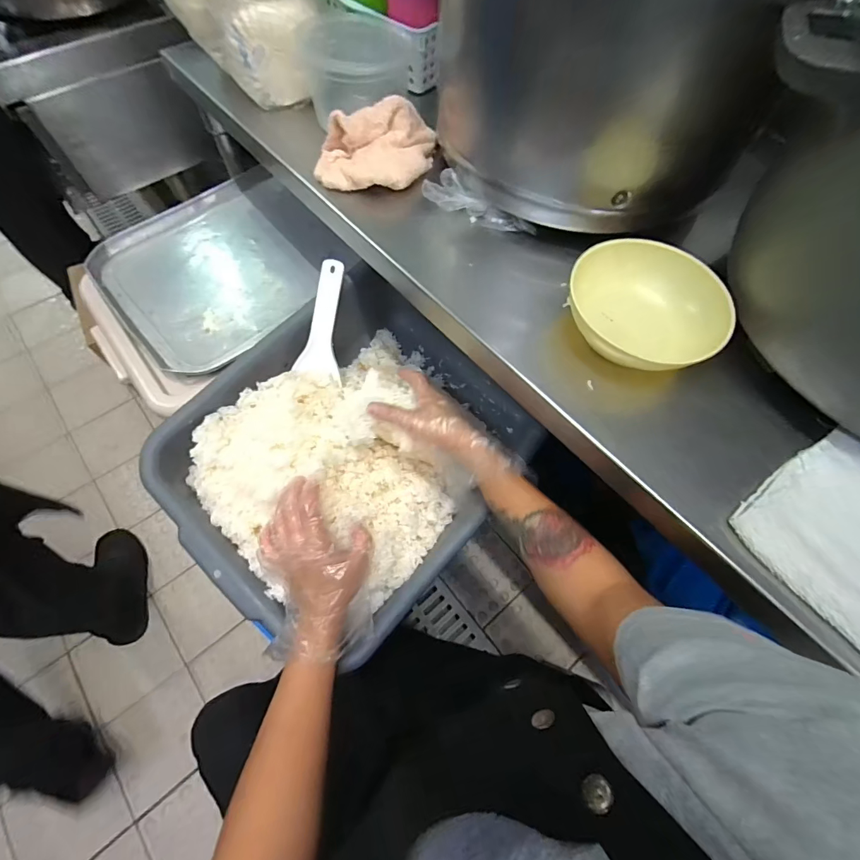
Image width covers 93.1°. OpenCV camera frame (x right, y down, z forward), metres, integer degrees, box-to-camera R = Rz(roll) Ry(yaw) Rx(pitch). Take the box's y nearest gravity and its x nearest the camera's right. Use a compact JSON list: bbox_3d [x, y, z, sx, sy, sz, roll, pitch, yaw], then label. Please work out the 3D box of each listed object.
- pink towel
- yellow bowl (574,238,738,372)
[{"bbox_3d":[-0.067,-0.359,0.508,0.145,0.054,0.111,0,63,-3],"label":"pink towel"},{"bbox_3d":[0.207,-0.116,0.408,0.129,0.068,0.135,1,63,-2],"label":"yellow bowl"}]

